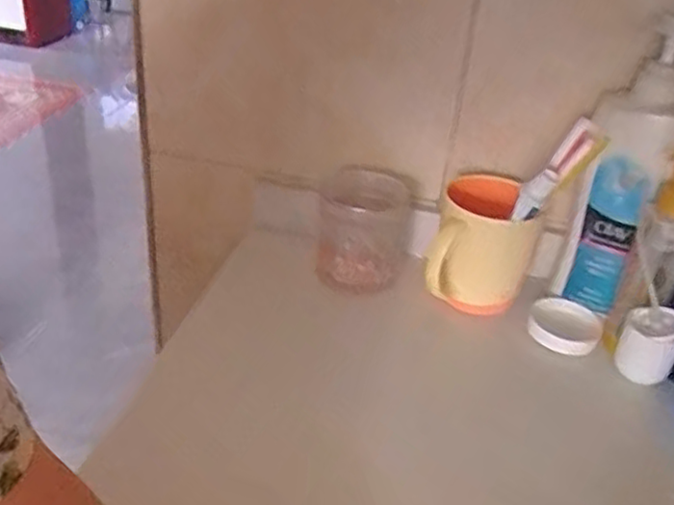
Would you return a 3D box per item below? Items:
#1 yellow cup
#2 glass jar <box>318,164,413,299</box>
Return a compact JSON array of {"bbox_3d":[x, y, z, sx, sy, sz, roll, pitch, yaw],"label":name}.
[{"bbox_3d":[0.131,-0.011,0.619,0.082,0.099,0.099,12,31,12],"label":"yellow cup"},{"bbox_3d":[0.023,-0.023,0.643,0.083,0.085,0.092,9,30,6],"label":"glass jar"}]

